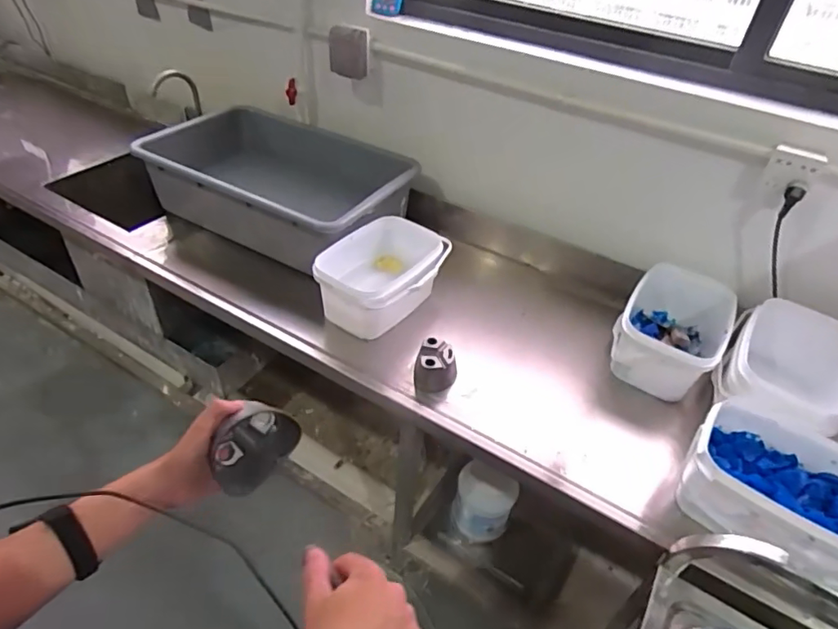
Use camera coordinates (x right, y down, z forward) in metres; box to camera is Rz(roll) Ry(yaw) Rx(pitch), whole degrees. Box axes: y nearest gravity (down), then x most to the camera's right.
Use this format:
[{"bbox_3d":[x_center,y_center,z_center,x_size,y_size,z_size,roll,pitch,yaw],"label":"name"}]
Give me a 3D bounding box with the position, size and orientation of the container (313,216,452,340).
[{"bbox_3d":[-0.086,-0.087,1.197,0.240,0.131,0.276,26,45,21],"label":"container"}]

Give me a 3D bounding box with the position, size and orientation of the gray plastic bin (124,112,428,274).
[{"bbox_3d":[-0.384,-0.347,1.446,0.722,0.213,0.428,26,45,21],"label":"gray plastic bin"}]

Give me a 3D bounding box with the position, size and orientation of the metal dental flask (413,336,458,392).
[{"bbox_3d":[0.034,0.108,1.072,0.087,0.072,0.092,7,42,1],"label":"metal dental flask"}]

